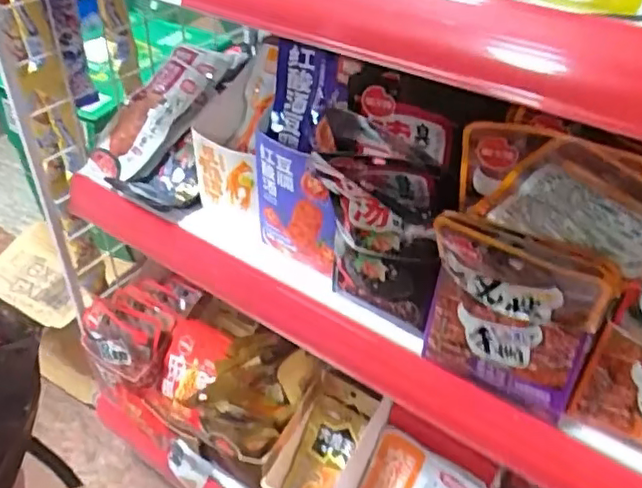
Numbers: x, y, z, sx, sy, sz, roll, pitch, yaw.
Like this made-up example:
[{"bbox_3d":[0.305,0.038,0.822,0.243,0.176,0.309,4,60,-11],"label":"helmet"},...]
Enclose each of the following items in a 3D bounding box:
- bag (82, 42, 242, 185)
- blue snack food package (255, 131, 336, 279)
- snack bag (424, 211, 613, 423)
[{"bbox_3d":[-0.169,-0.140,0.645,0.196,0.034,0.101,-47,50,0],"label":"bag"},{"bbox_3d":[-0.022,-0.029,0.489,0.078,0.109,0.012,26,46,28],"label":"blue snack food package"},{"bbox_3d":[0.109,0.045,0.366,0.095,0.146,0.018,23,56,25],"label":"snack bag"}]

